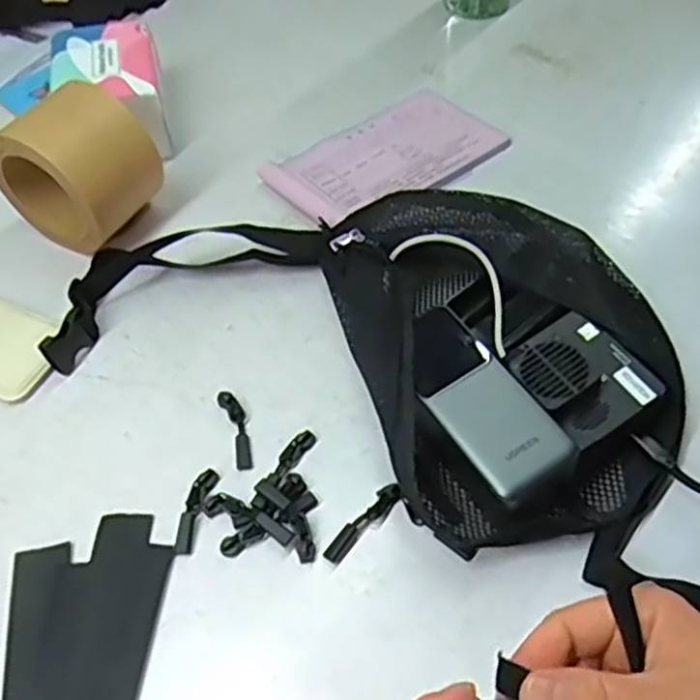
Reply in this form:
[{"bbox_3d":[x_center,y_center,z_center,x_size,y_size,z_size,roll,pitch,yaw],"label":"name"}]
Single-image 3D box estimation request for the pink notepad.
[{"bbox_3d":[0.032,-0.165,0.615,0.190,0.013,0.104,-31,57,-19],"label":"pink notepad"}]

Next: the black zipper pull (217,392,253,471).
[{"bbox_3d":[-0.073,0.050,0.465,0.014,0.004,0.059,-18,54,-10],"label":"black zipper pull"}]

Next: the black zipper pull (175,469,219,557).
[{"bbox_3d":[-0.092,0.095,0.429,0.013,0.005,0.052,10,54,10],"label":"black zipper pull"}]

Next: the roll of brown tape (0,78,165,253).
[{"bbox_3d":[-0.210,-0.140,0.555,0.107,0.111,0.078,22,57,19],"label":"roll of brown tape"}]

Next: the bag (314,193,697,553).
[{"bbox_3d":[0.104,-0.008,0.471,0.201,0.055,0.282,-13,53,-7],"label":"bag"}]

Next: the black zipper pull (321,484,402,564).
[{"bbox_3d":[0.008,0.100,0.420,0.012,0.006,0.057,36,62,26],"label":"black zipper pull"}]

